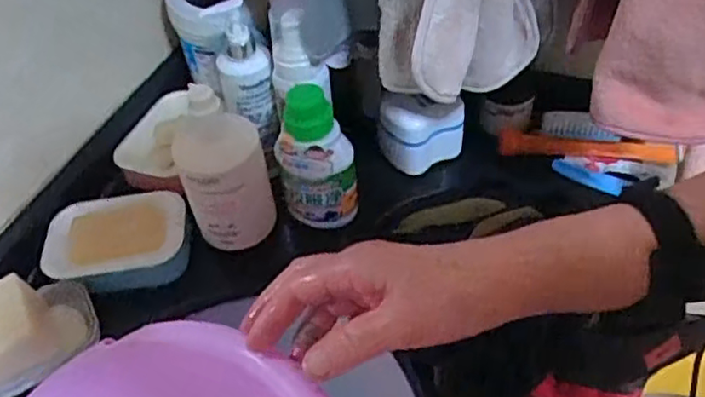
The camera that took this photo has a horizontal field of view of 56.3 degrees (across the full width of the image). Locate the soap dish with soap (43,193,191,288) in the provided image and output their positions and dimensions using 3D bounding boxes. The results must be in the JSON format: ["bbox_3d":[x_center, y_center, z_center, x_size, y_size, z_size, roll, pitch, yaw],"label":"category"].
[{"bbox_3d":[-0.229,0.040,0.640,0.140,0.035,0.093,-9,47,-3],"label":"soap dish with soap"}]

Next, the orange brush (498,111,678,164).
[{"bbox_3d":[0.246,-0.064,0.696,0.173,0.027,0.048,6,48,10],"label":"orange brush"}]

